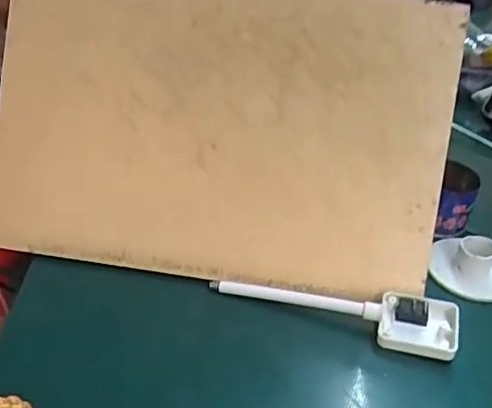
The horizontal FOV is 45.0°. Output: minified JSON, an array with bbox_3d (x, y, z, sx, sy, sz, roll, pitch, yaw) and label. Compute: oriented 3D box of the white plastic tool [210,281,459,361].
[{"bbox_3d":[0.057,0.064,0.387,0.154,0.021,0.037,14,34,12],"label":"white plastic tool"}]

